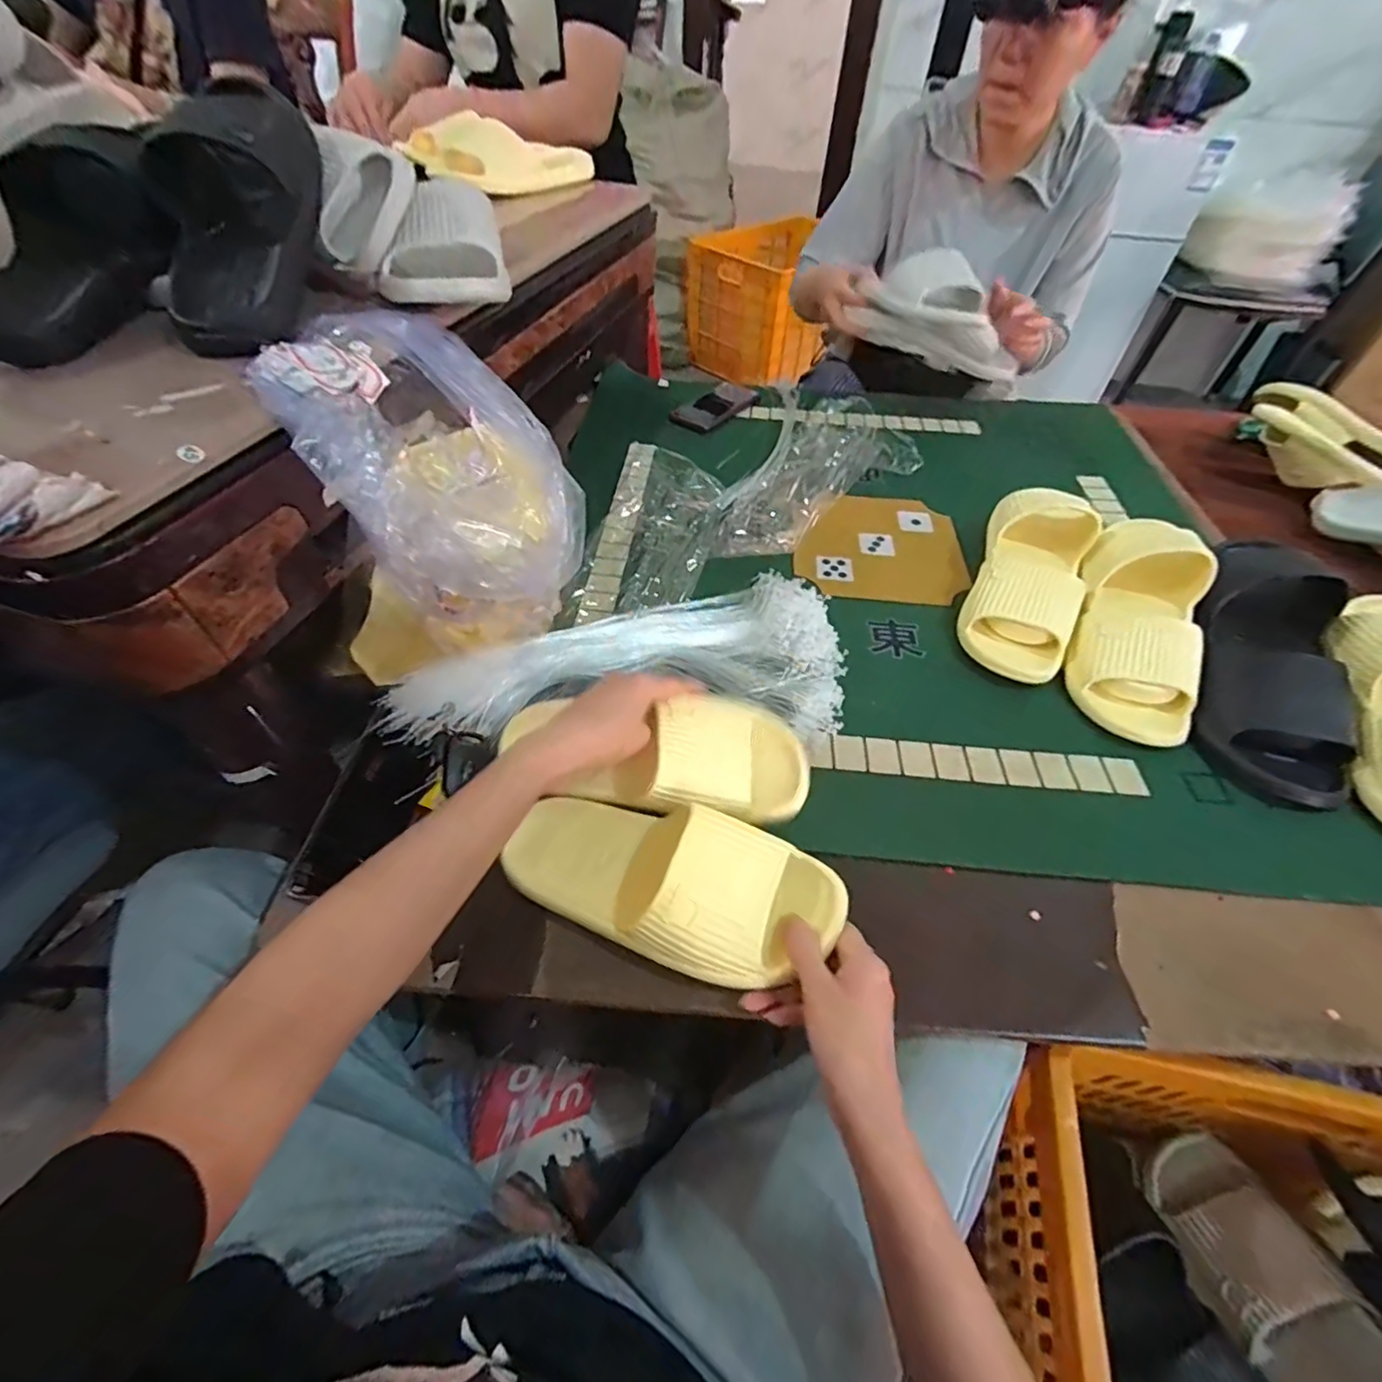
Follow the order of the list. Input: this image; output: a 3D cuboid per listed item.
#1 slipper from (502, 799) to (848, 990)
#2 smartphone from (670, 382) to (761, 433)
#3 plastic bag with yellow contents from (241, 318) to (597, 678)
[{"bbox_3d":[-0.019,0.132,0.416,0.235,0.060,0.098,8,49,18],"label":"slipper"},{"bbox_3d":[0.046,-0.464,0.964,0.079,0.016,0.167,33,55,22],"label":"smartphone"},{"bbox_3d":[-0.204,-0.150,0.516,0.193,0.247,0.217,1,50,-2],"label":"plastic bag with yellow contents"}]

